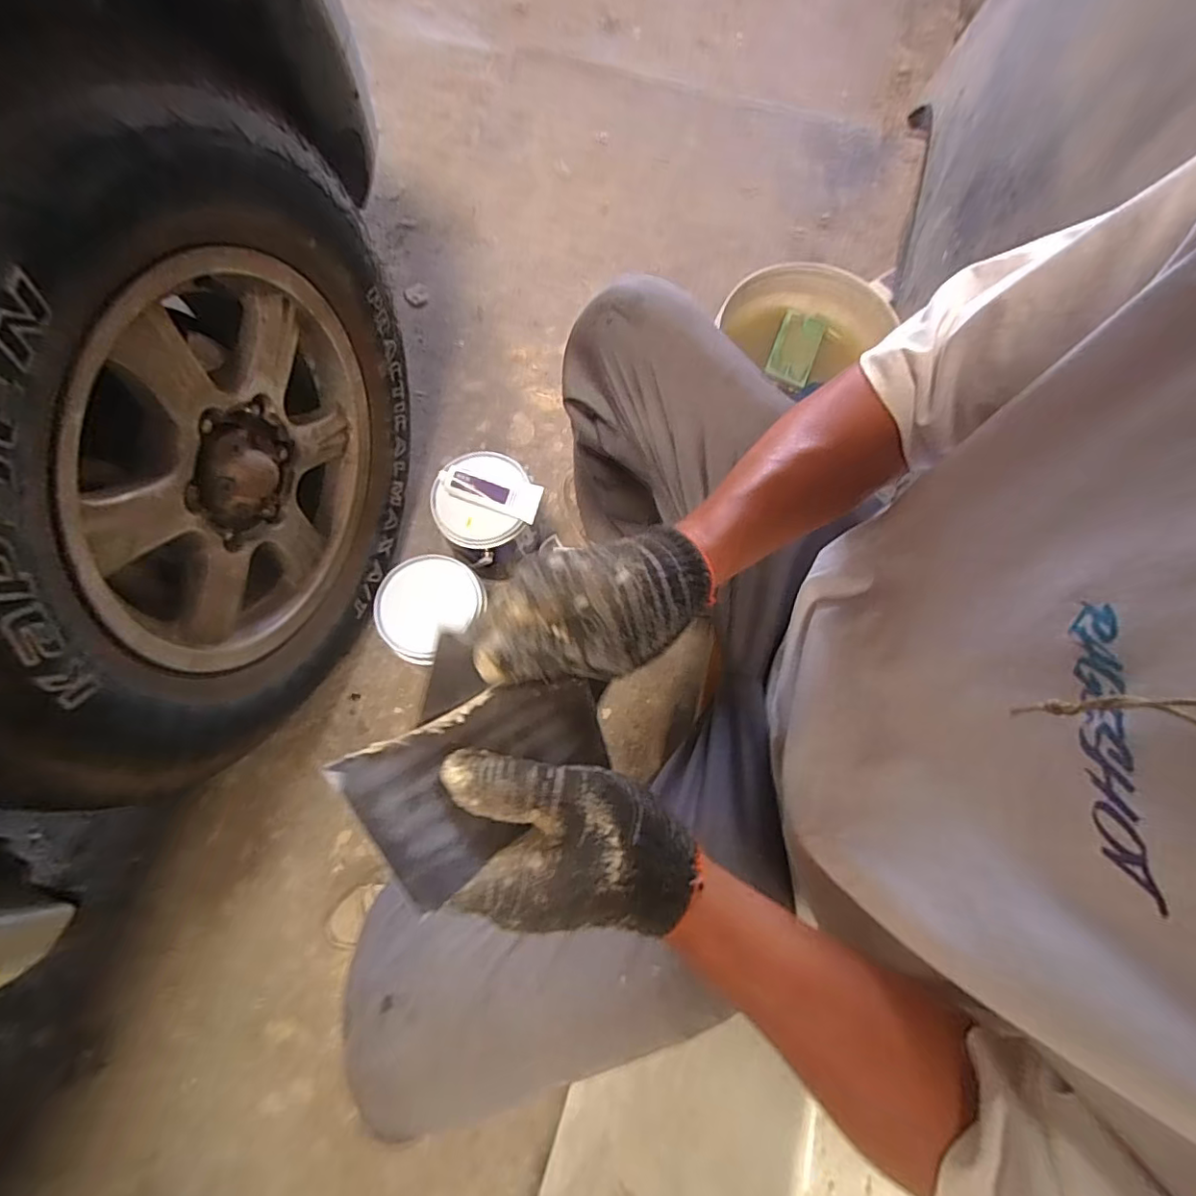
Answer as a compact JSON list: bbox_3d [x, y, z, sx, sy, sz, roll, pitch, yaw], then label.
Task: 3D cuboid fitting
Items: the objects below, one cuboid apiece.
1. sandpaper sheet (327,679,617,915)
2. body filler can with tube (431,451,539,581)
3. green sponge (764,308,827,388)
[{"bbox_3d":[-0.048,0.075,0.263,0.121,0.009,0.066,-28,76,-42],"label":"sandpaper sheet"},{"bbox_3d":[-0.166,-0.120,0.878,0.139,0.174,0.144,1,74,-4],"label":"body filler can with tube"},{"bbox_3d":[0.300,-0.381,0.853,0.065,0.008,0.125,22,74,2],"label":"green sponge"}]

